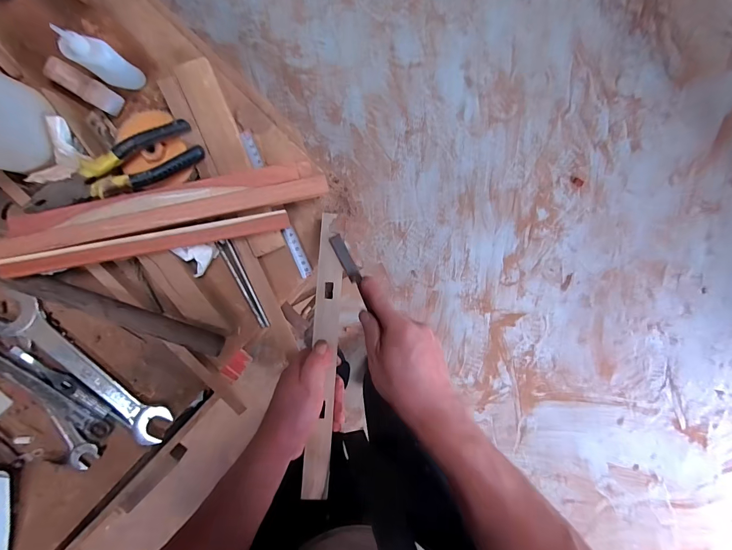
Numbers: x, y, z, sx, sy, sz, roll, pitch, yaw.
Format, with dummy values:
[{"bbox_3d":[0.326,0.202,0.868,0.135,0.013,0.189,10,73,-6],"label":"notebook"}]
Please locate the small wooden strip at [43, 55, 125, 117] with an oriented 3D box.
[{"bbox_3d":[-0.325,-0.217,0.400,0.078,0.016,0.026,30,97,-21],"label":"small wooden strip"}]

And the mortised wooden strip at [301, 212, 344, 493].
[{"bbox_3d":[-0.048,0.088,0.409,0.032,0.013,0.321,2,82,-1],"label":"mortised wooden strip"}]

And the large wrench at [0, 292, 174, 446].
[{"bbox_3d":[-0.355,0.128,0.442,0.056,0.015,0.239,-44,99,1],"label":"large wrench"}]

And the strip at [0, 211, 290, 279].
[{"bbox_3d":[-0.236,-0.037,0.392,0.296,0.020,0.020,-13,98,-14],"label":"strip"}]

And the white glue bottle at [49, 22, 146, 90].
[{"bbox_3d":[-0.287,-0.230,0.371,0.044,0.092,0.027,16,95,-7],"label":"white glue bottle"}]

